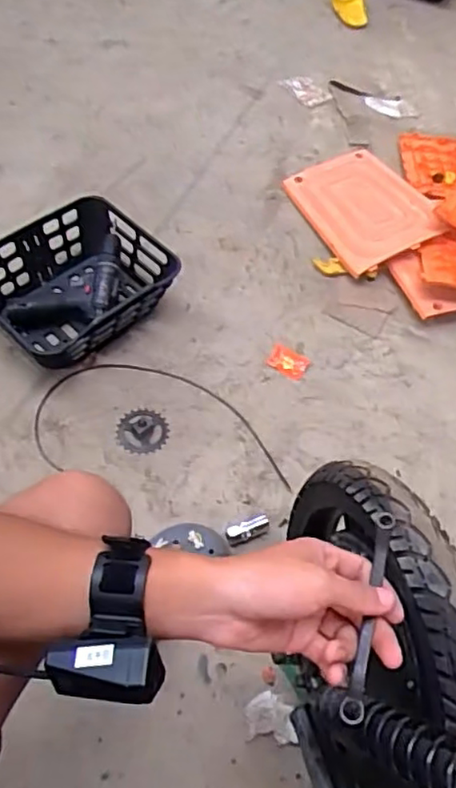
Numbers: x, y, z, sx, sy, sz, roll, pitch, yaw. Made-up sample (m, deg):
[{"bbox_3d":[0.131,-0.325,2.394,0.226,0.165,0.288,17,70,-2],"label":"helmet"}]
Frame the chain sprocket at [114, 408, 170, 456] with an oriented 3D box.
[{"bbox_3d":[-0.146,0.063,1.072,0.087,0.009,0.089,2,56,-2],"label":"chain sprocket"}]

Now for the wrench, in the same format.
[{"bbox_3d":[0.097,0.150,0.434,0.015,0.011,0.141,14,64,6],"label":"wrench"}]

